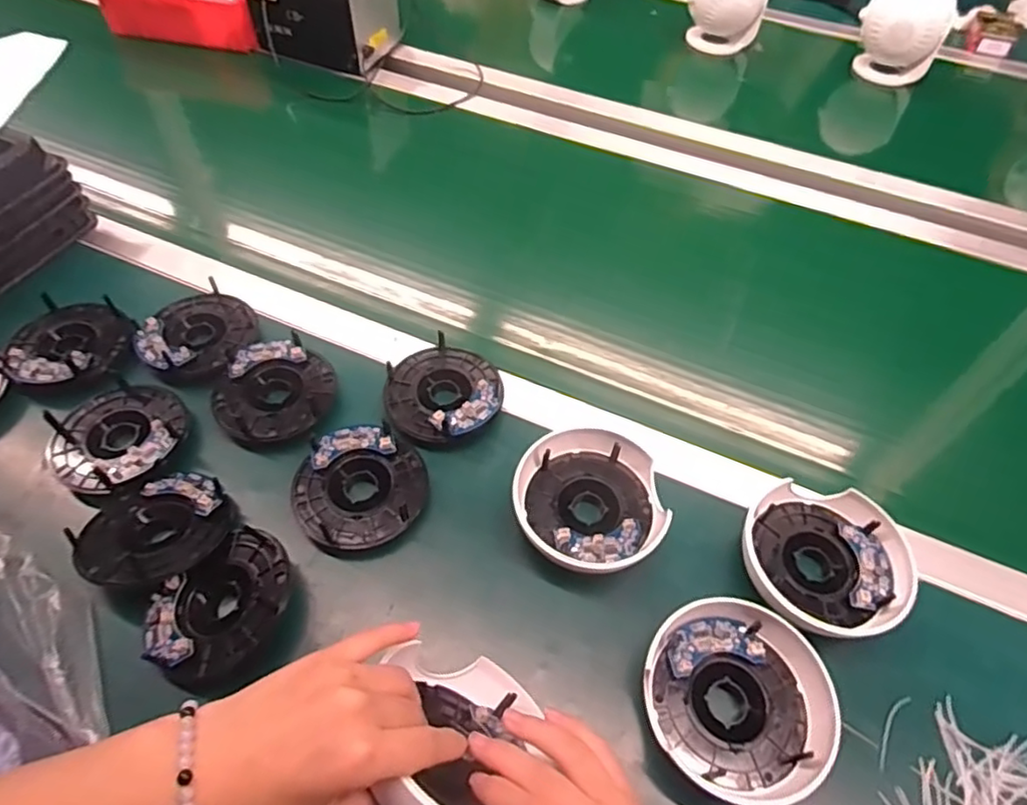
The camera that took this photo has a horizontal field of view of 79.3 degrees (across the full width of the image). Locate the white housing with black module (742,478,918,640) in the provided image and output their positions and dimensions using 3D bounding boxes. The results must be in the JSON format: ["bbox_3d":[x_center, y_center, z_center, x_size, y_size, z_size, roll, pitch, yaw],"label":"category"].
[{"bbox_3d":[0.226,0.117,0.458,0.118,0.038,0.108,9,54,4],"label":"white housing with black module"}]

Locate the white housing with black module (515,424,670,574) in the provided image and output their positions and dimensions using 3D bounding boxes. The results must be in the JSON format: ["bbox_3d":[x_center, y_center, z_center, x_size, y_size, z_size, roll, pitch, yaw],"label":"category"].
[{"bbox_3d":[0.058,0.079,0.478,0.112,0.043,0.107,2,54,-2],"label":"white housing with black module"}]

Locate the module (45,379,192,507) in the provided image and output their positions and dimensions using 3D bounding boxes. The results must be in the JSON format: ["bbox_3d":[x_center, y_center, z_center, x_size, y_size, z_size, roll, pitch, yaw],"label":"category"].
[{"bbox_3d":[-0.318,0.024,0.497,0.103,0.019,0.102,2,54,-2],"label":"module"}]

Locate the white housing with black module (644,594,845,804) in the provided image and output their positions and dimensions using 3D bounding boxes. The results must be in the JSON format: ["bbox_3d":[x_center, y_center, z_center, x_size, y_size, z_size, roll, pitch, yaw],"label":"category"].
[{"bbox_3d":[0.143,0.190,0.401,0.107,0.042,0.115,2,54,-2],"label":"white housing with black module"}]

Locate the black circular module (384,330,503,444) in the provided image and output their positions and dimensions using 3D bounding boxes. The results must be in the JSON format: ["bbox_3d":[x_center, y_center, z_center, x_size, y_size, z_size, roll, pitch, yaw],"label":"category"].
[{"bbox_3d":[-0.061,-0.010,0.543,0.098,0.031,0.096,2,54,-2],"label":"black circular module"}]

